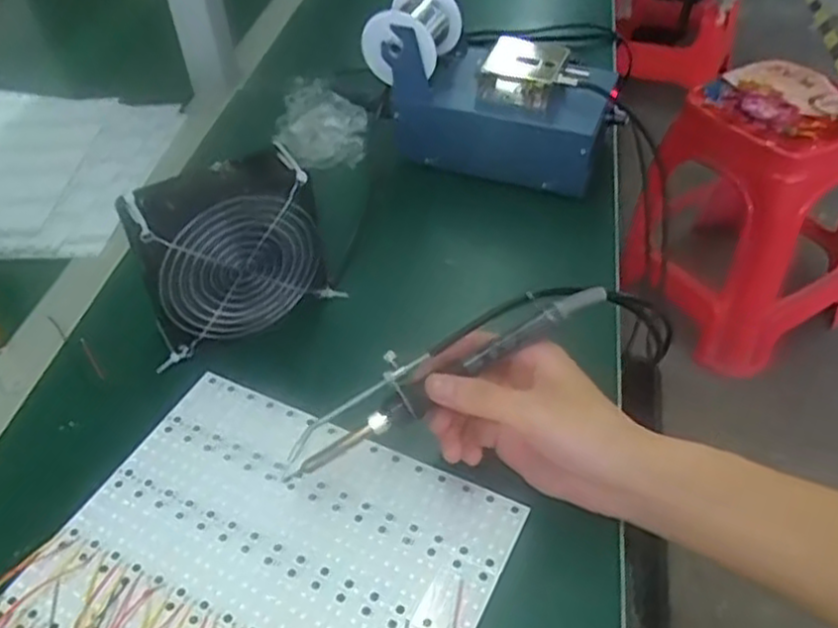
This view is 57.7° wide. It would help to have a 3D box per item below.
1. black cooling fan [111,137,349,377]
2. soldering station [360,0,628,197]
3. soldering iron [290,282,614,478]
[{"bbox_3d":[-0.127,-0.039,0.523,0.125,0.122,0.050,-20,47,-18],"label":"black cooling fan"},{"bbox_3d":[0.061,-0.194,0.654,0.206,0.119,0.089,14,46,15],"label":"soldering station"},{"bbox_3d":[0.014,0.029,0.442,0.203,0.023,0.036,-30,48,-8],"label":"soldering iron"}]

